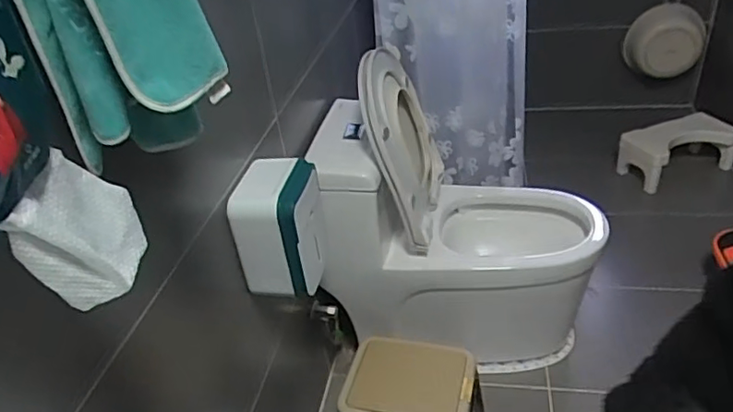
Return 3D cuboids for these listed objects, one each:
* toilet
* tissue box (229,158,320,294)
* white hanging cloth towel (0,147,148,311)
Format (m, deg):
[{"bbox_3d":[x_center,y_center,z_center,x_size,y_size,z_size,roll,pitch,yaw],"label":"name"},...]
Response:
[{"bbox_3d":[0.239,0.017,1.542,0.693,0.739,0.455,-5,33,2],"label":"toilet"},{"bbox_3d":[-0.148,0.033,1.042,0.123,0.212,0.153,5,35,18],"label":"tissue box"},{"bbox_3d":[-0.219,0.021,0.458,0.041,0.097,0.108,-3,33,7],"label":"white hanging cloth towel"}]

